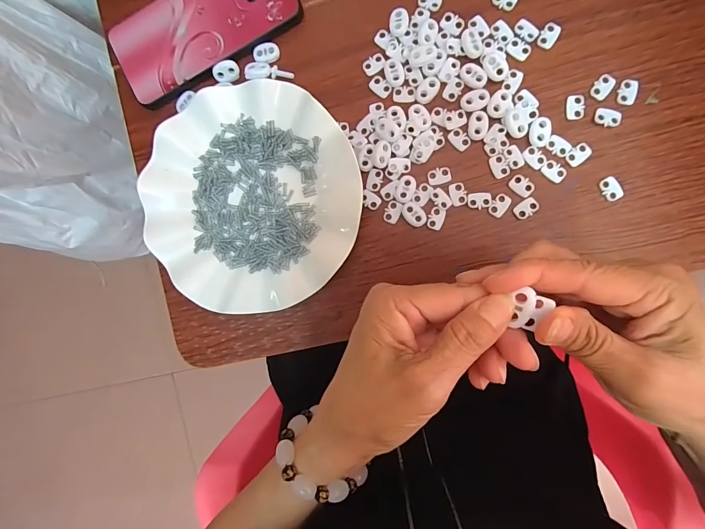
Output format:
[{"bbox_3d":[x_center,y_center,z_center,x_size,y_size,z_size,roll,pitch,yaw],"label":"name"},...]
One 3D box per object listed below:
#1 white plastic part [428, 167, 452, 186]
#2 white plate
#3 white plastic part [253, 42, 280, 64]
[{"bbox_3d":[0.072,-0.073,0.293,0.018,0.004,0.013,-10,91,6],"label":"white plastic part"},{"bbox_3d":[-0.086,-0.054,0.300,0.180,0.023,0.181,-1,92,5],"label":"white plate"},{"bbox_3d":[-0.074,-0.182,0.306,0.022,0.006,0.016,-21,90,6],"label":"white plastic part"}]

